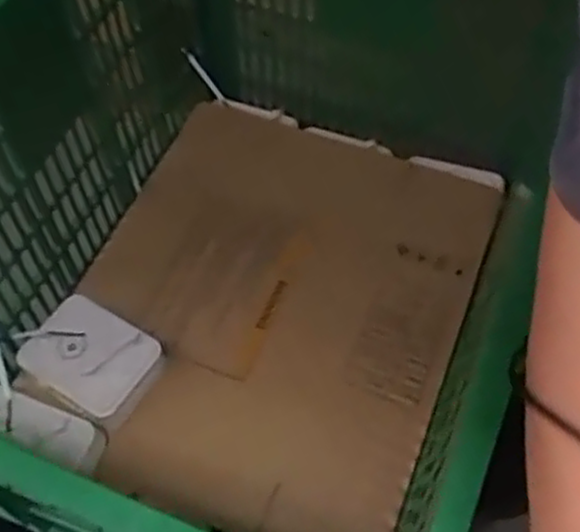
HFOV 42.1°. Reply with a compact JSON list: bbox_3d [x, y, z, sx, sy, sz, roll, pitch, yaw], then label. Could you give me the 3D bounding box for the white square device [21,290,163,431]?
[{"bbox_3d":[-0.205,0.093,0.781,0.133,0.024,0.098,31,61,20],"label":"white square device"}]

